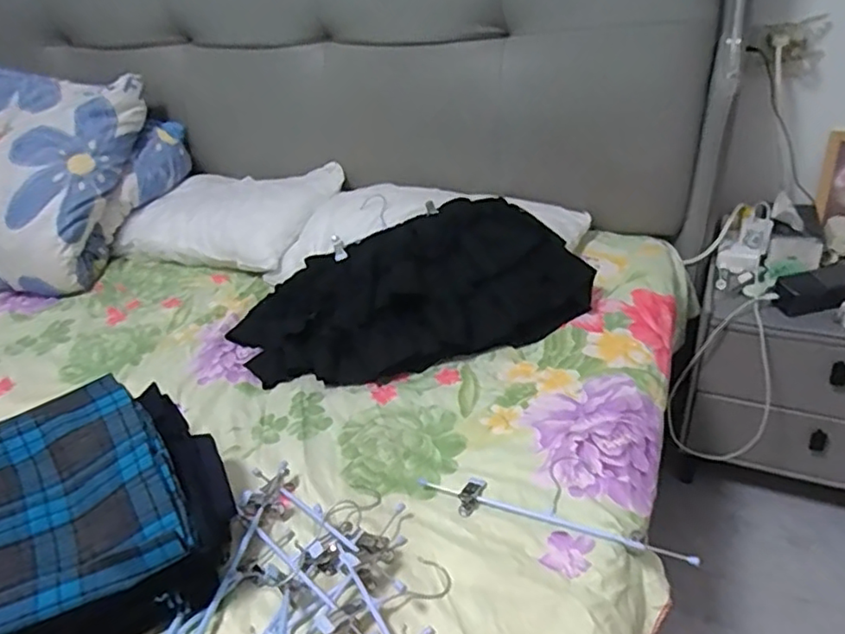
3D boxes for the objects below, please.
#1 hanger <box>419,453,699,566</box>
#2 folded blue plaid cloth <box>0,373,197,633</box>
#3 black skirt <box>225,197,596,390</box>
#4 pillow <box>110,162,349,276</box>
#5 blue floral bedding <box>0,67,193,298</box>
[{"bbox_3d":[0.149,0.197,0.706,0.299,0.020,0.104,8,36,20],"label":"hanger"},{"bbox_3d":[-0.368,0.171,0.645,0.193,0.049,0.290,-22,37,-24],"label":"folded blue plaid cloth"},{"bbox_3d":[-0.029,-0.061,1.000,0.540,0.164,0.284,-10,34,-6],"label":"black skirt"},{"bbox_3d":[-0.395,-0.204,1.316,0.411,0.127,0.272,9,36,21],"label":"pillow"},{"bbox_3d":[-0.885,-0.298,1.342,0.554,0.353,0.499,13,38,26],"label":"blue floral bedding"}]

